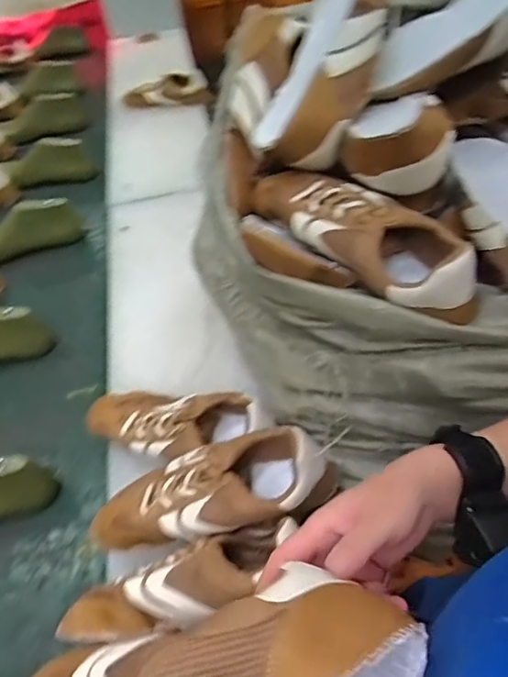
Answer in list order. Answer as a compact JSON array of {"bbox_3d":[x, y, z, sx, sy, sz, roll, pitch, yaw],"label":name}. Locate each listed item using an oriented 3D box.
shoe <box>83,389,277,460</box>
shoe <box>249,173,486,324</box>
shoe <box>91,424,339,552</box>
[{"bbox_3d":[-0.097,0.109,0.692,0.246,0.077,0.105,7,51,10],"label":"shoe"},{"bbox_3d":[0.103,-0.105,0.540,0.095,0.075,0.264,-37,57,-24],"label":"shoe"},{"bbox_3d":[-0.046,0.156,0.571,0.273,0.089,0.099,-8,50,-2],"label":"shoe"}]

